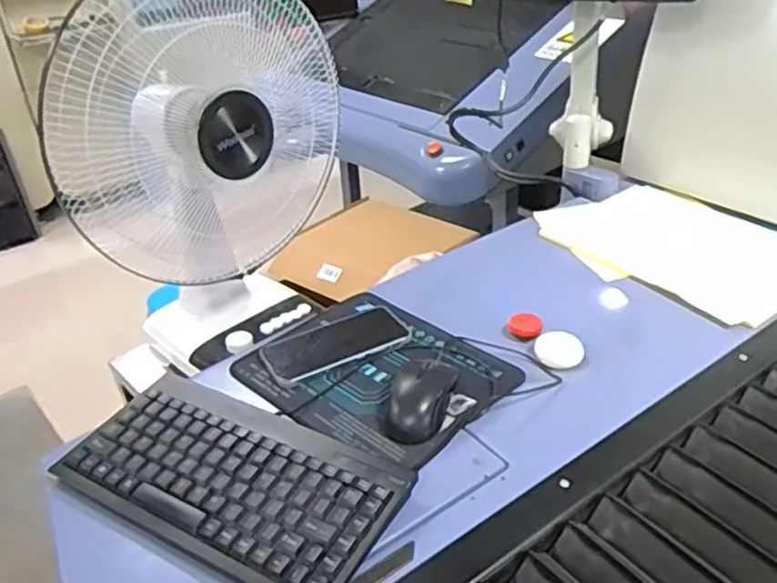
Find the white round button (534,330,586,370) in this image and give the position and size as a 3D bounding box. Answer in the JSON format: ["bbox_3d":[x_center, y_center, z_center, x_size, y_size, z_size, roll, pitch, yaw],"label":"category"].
[{"bbox_3d":[0.194,0.067,0.763,0.048,0.014,0.062,-9,32,-9],"label":"white round button"}]

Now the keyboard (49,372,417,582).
[{"bbox_3d":[-0.135,0.159,0.584,0.285,0.027,0.145,15,36,27],"label":"keyboard"}]

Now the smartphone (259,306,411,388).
[{"bbox_3d":[-0.059,0.058,0.750,0.155,0.011,0.078,-18,35,-23],"label":"smartphone"}]

